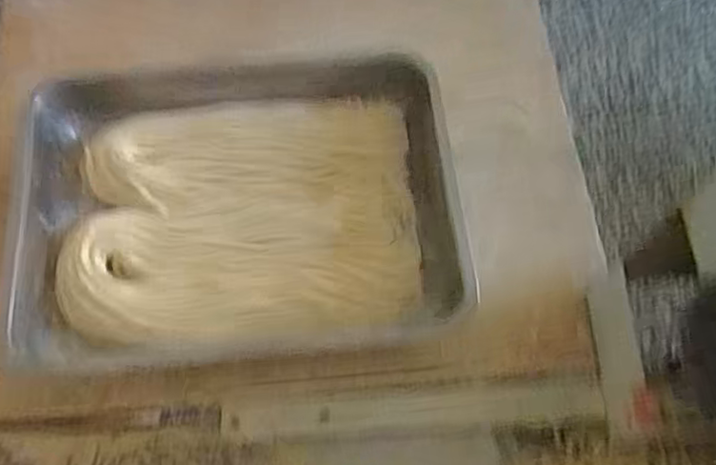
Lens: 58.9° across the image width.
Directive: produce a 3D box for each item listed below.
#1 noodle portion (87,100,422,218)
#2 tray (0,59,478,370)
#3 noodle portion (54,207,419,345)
[{"bbox_3d":[-0.107,-0.069,0.610,0.303,0.030,0.117,0,65,1],"label":"noodle portion"},{"bbox_3d":[-0.109,-0.026,0.582,0.400,0.044,0.286,-6,65,-1],"label":"tray"},{"bbox_3d":[-0.104,0.035,0.566,0.307,0.032,0.119,-2,65,1],"label":"noodle portion"}]

